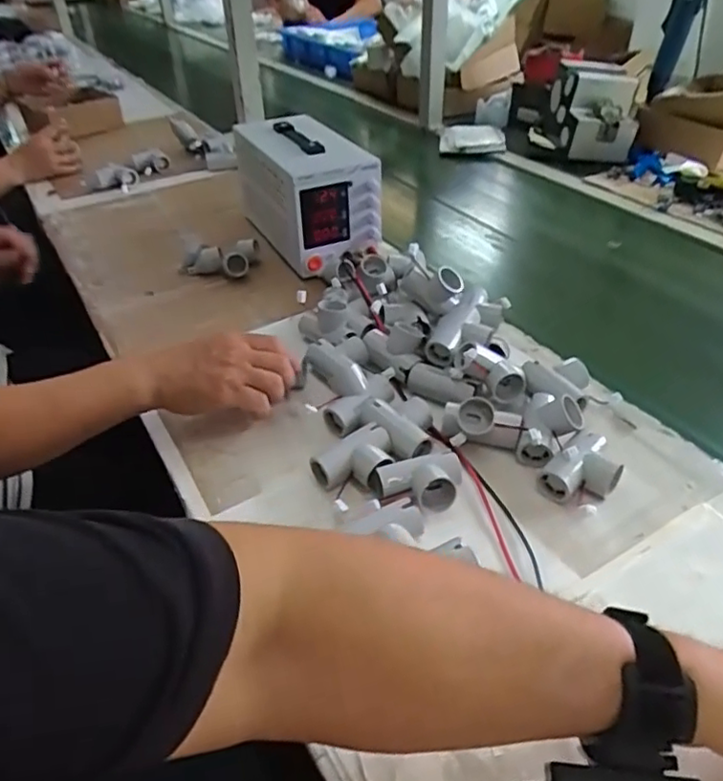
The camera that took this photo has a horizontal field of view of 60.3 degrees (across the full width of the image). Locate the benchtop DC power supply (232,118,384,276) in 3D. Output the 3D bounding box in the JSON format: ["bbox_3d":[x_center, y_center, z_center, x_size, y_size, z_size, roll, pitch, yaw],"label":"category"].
[{"bbox_3d":[-0.090,-0.305,0.946,0.128,0.159,0.288,-16,41,-17],"label":"benchtop DC power supply"}]

